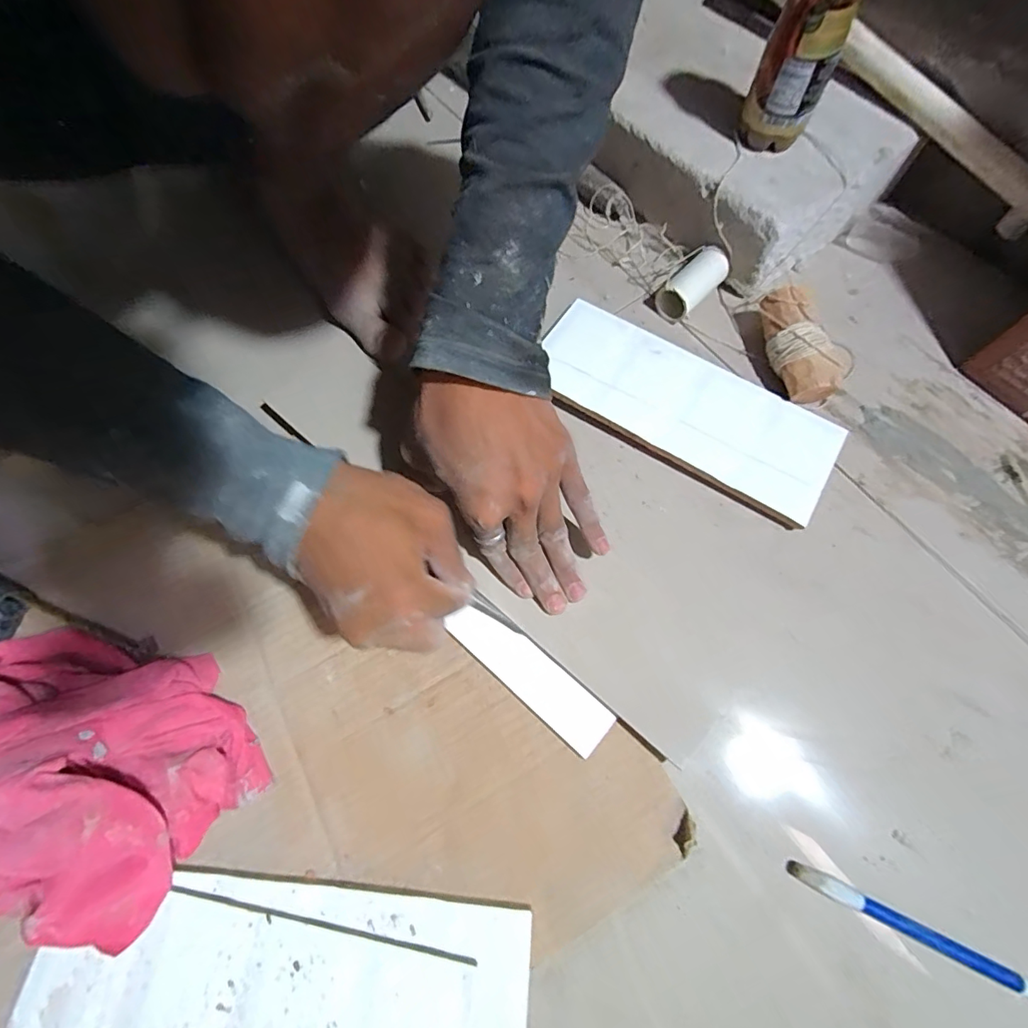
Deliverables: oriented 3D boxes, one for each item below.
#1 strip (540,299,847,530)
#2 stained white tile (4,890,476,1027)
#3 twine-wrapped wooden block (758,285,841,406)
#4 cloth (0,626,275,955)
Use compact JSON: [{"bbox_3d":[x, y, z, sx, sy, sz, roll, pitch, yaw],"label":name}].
[{"bbox_3d":[0.133,-0.090,0.403,0.242,0.014,0.102,31,74,13],"label":"strip"},{"bbox_3d":[-0.150,0.278,0.272,0.243,0.005,0.096,10,69,4],"label":"stained white tile"},{"bbox_3d":[0.230,-0.138,0.406,0.034,0.038,0.091,-17,70,-4],"label":"twine-wrapped wooden block"},{"bbox_3d":[-0.270,0.135,0.292,0.211,0.107,0.135,39,76,15],"label":"cloth"}]

